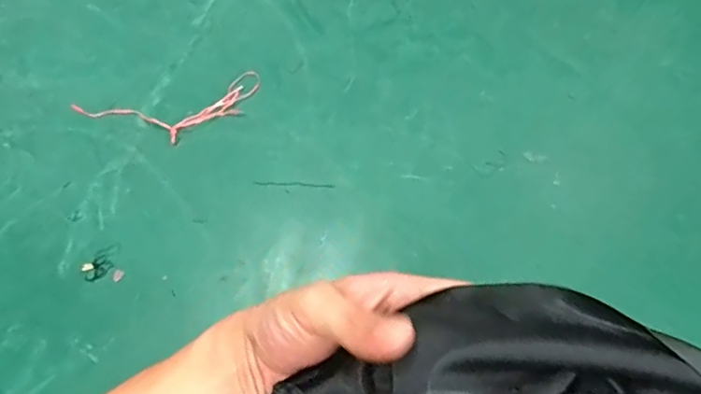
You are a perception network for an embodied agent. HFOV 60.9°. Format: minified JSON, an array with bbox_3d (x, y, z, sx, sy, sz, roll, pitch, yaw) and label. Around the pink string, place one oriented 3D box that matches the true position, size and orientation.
[{"bbox_3d":[-0.352,-0.160,1.163,0.362,0.013,0.123,-13,61,-4],"label":"pink string"}]

